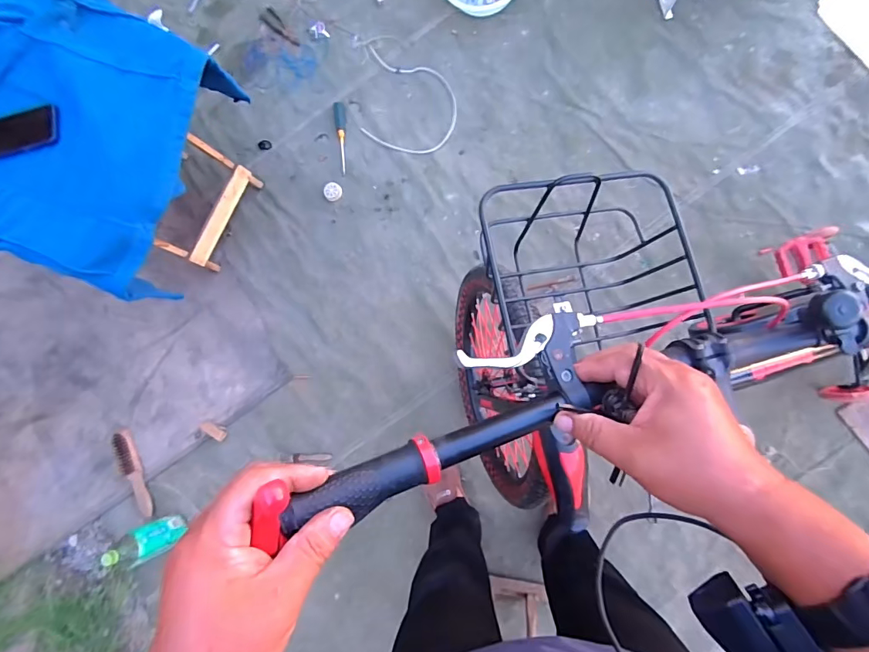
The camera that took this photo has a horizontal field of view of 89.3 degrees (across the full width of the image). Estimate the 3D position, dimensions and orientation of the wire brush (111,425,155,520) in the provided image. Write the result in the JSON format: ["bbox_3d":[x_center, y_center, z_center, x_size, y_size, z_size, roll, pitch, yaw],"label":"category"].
[{"bbox_3d":[-0.858,0.417,1.246,0.057,0.023,0.255,-23,81,4],"label":"wire brush"}]

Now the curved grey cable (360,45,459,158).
[{"bbox_3d":[-0.090,-0.637,1.271,0.329,0.019,0.253,25,90,11],"label":"curved grey cable"}]

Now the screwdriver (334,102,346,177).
[{"bbox_3d":[-0.267,-0.543,1.271,0.030,0.028,0.204,-5,83,7],"label":"screwdriver"}]

